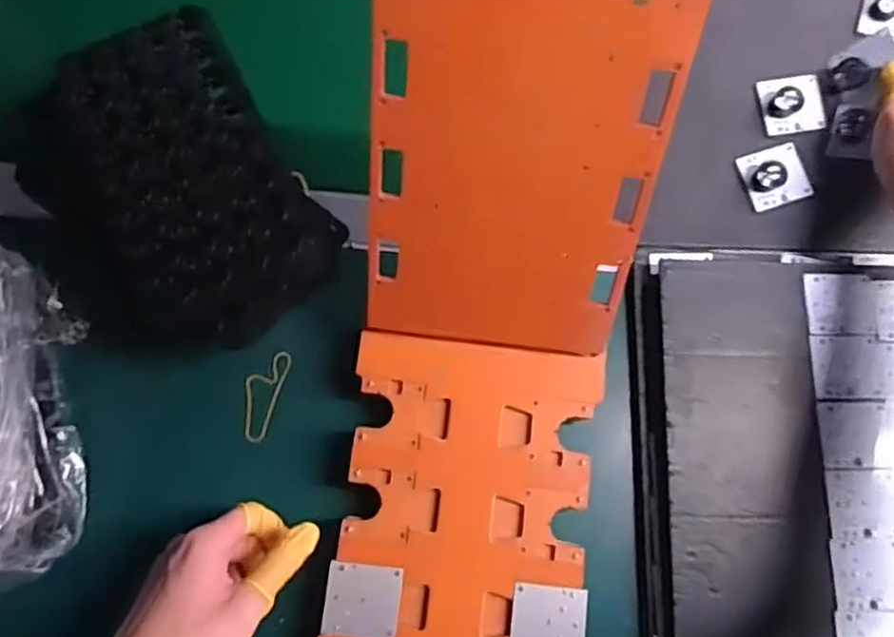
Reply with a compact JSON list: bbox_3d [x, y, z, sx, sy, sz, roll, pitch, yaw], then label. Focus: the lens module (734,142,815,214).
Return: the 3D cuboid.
[{"bbox_3d":[0.260,-0.113,0.548,0.051,0.020,0.046,-16,78,-4],"label":"lens module"}]

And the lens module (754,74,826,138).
[{"bbox_3d":[0.277,-0.173,0.554,0.048,0.023,0.046,-10,78,-3],"label":"lens module"}]

